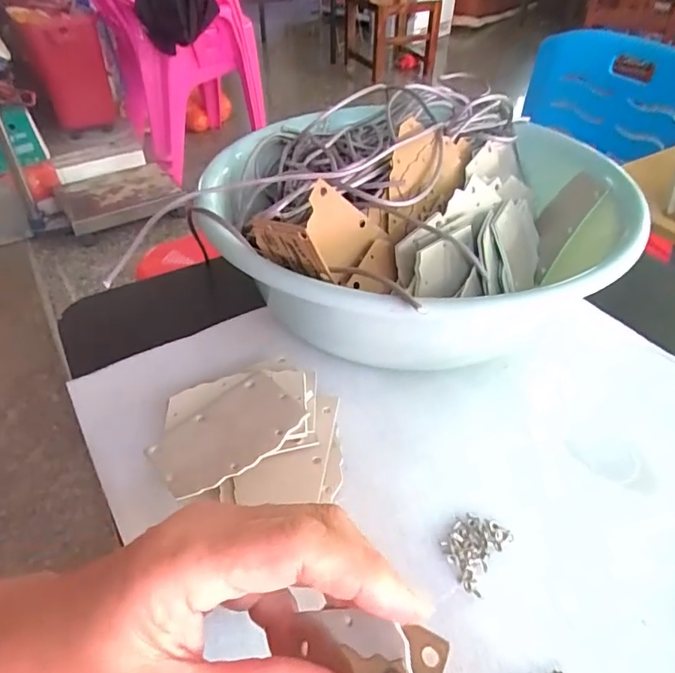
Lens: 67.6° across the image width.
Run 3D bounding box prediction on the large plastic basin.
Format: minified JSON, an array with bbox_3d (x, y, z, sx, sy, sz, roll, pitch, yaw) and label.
[{"bbox_3d":[0.051,-0.077,0.368,0.284,0.102,0.252,0,44,-1],"label":"large plastic basin"}]

